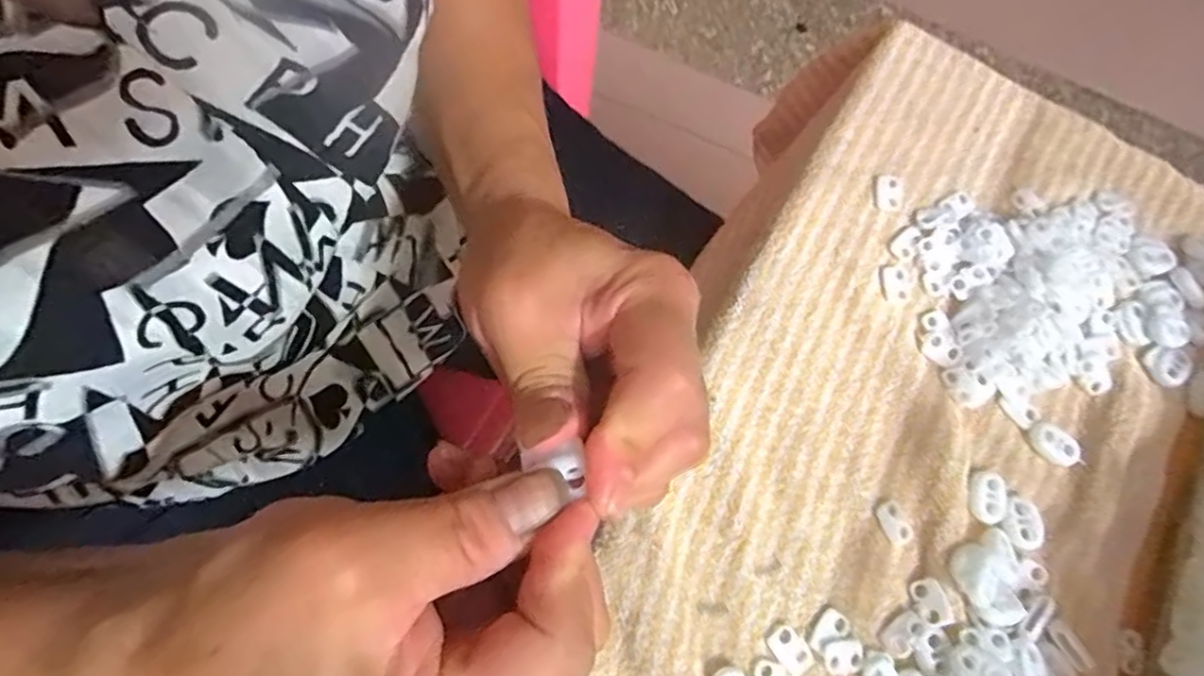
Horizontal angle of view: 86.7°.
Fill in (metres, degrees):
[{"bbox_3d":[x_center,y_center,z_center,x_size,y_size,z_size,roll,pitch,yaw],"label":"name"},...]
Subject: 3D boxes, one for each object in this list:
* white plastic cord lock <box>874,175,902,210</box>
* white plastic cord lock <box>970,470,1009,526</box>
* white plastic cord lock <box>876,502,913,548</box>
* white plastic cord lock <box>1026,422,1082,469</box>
[{"bbox_3d":[0.143,-0.073,0.319,0.012,0.004,0.019,10,76,-4],"label":"white plastic cord lock"},{"bbox_3d":[0.171,0.070,0.282,0.017,0.004,0.022,8,76,-4],"label":"white plastic cord lock"},{"bbox_3d":[0.127,0.081,0.277,0.011,0.004,0.018,-21,80,-10],"label":"white plastic cord lock"},{"bbox_3d":[0.207,0.049,0.293,0.015,0.004,0.023,-41,84,-13],"label":"white plastic cord lock"}]

